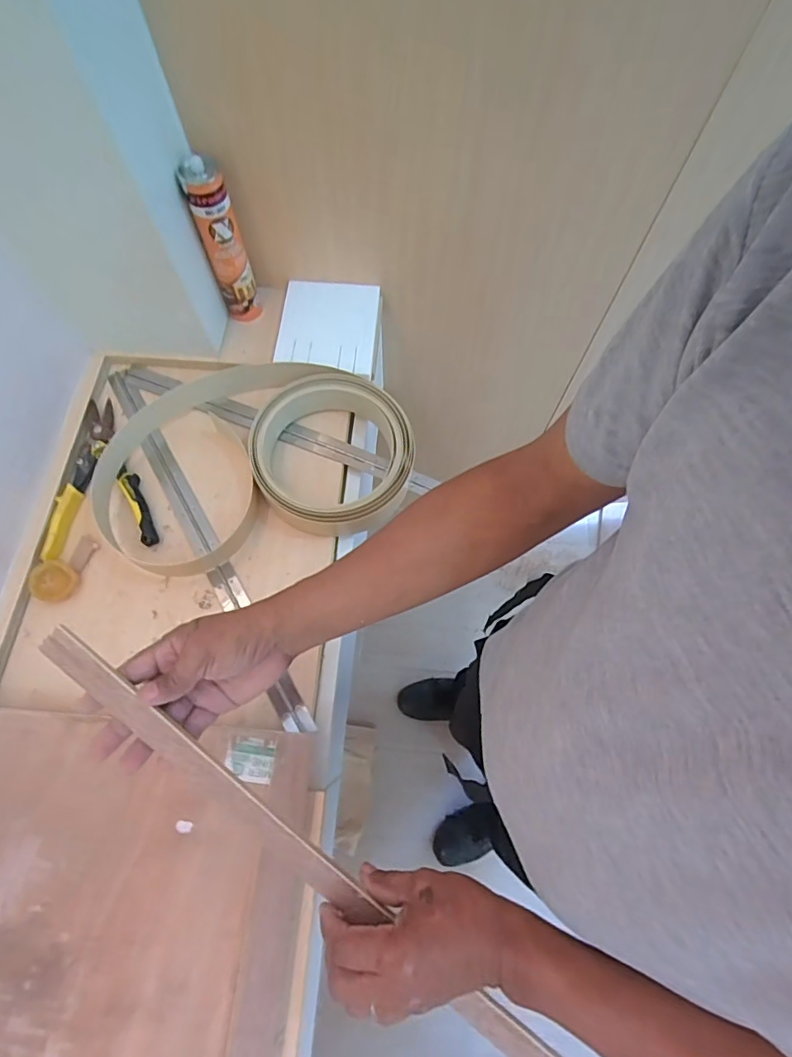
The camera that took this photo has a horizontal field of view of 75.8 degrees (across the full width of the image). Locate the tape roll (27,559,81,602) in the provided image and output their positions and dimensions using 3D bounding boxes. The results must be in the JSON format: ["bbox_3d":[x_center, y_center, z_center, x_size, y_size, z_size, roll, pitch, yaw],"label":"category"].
[{"bbox_3d":[-0.426,0.066,0.634,0.051,0.019,0.050,0,68,1],"label":"tape roll"}]

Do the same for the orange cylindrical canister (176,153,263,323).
[{"bbox_3d":[-0.229,-0.373,0.686,0.053,0.215,0.046,-12,69,-5],"label":"orange cylindrical canister"}]

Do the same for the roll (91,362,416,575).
[{"bbox_3d":[-0.192,-0.102,0.682,0.423,0.056,0.278,-11,68,-4],"label":"roll"}]

